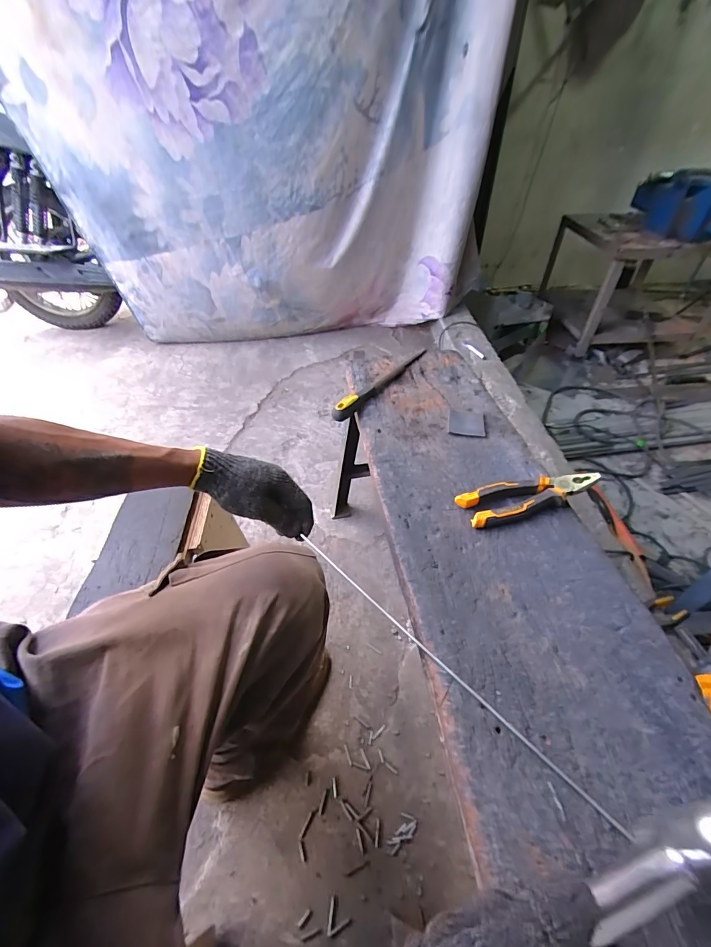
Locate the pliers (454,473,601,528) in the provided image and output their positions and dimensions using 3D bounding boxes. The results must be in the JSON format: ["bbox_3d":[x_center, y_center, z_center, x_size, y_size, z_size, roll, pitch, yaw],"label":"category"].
[{"bbox_3d":[0.235,0.033,0.528,0.193,0.033,0.049,-8,46,-7],"label":"pliers"}]

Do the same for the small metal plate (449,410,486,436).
[{"bbox_3d":[0.184,-0.085,0.658,0.057,0.004,0.064,6,46,6],"label":"small metal plate"}]

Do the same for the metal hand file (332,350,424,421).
[{"bbox_3d":[0.053,-0.178,0.755,0.024,0.032,0.289,27,48,24],"label":"metal hand file"}]

